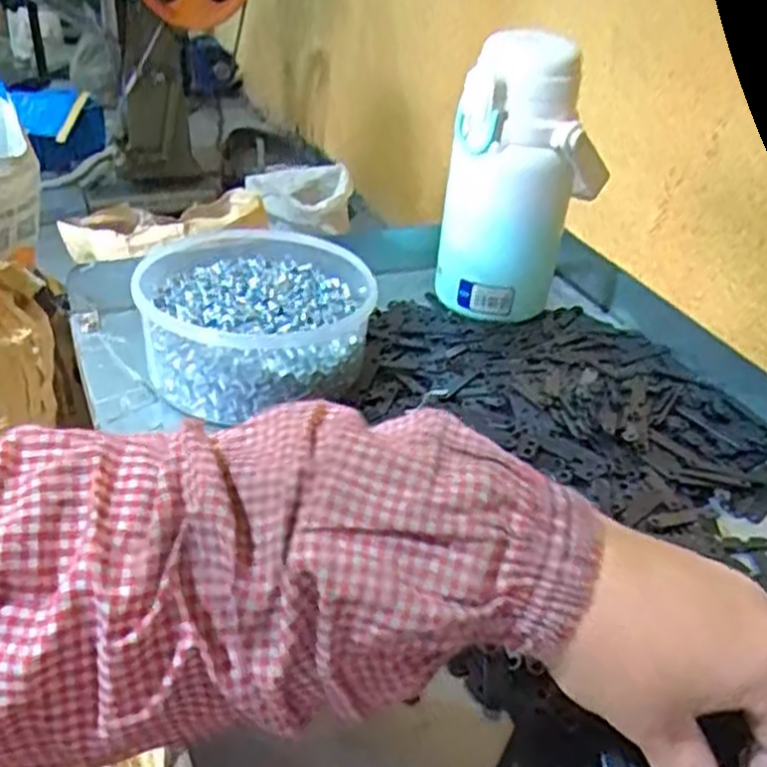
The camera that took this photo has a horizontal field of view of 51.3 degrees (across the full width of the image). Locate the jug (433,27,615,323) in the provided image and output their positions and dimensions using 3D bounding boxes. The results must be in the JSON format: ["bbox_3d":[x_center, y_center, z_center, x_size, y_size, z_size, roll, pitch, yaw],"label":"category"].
[{"bbox_3d":[0.101,-0.152,0.587,0.094,0.195,0.087,20,37,22],"label":"jug"}]

